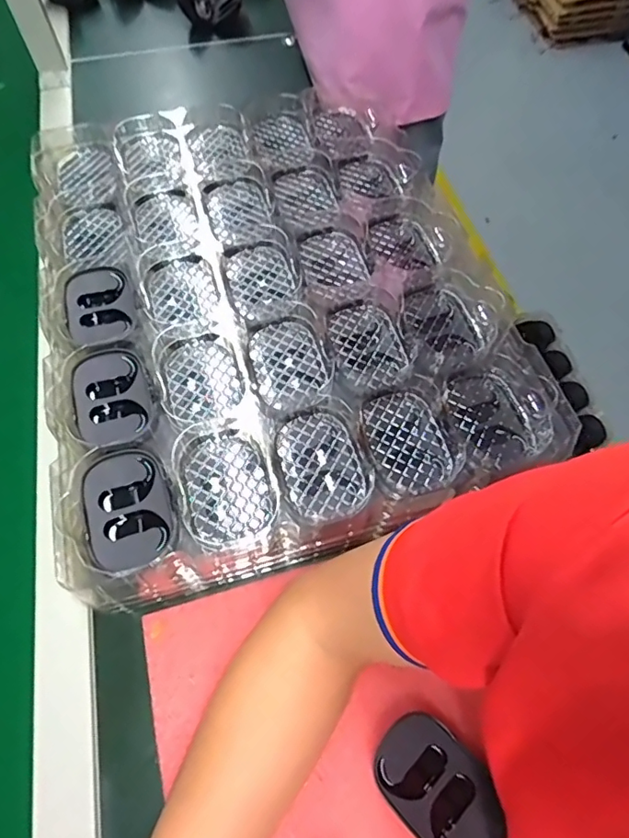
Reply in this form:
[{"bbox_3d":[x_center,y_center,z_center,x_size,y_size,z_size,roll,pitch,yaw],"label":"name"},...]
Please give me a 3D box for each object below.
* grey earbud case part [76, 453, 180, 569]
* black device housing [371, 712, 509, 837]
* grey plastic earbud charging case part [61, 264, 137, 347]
[{"bbox_3d":[-0.135,0.066,0.374,0.059,0.017,0.082,-21,65,-10],"label":"grey earbud case part"},{"bbox_3d":[0.081,0.240,0.338,0.057,0.013,0.086,-41,70,-19],"label":"black device housing"},{"bbox_3d":[-0.192,-0.100,0.466,0.057,0.017,0.084,-19,64,-10],"label":"grey plastic earbud charging case part"}]

